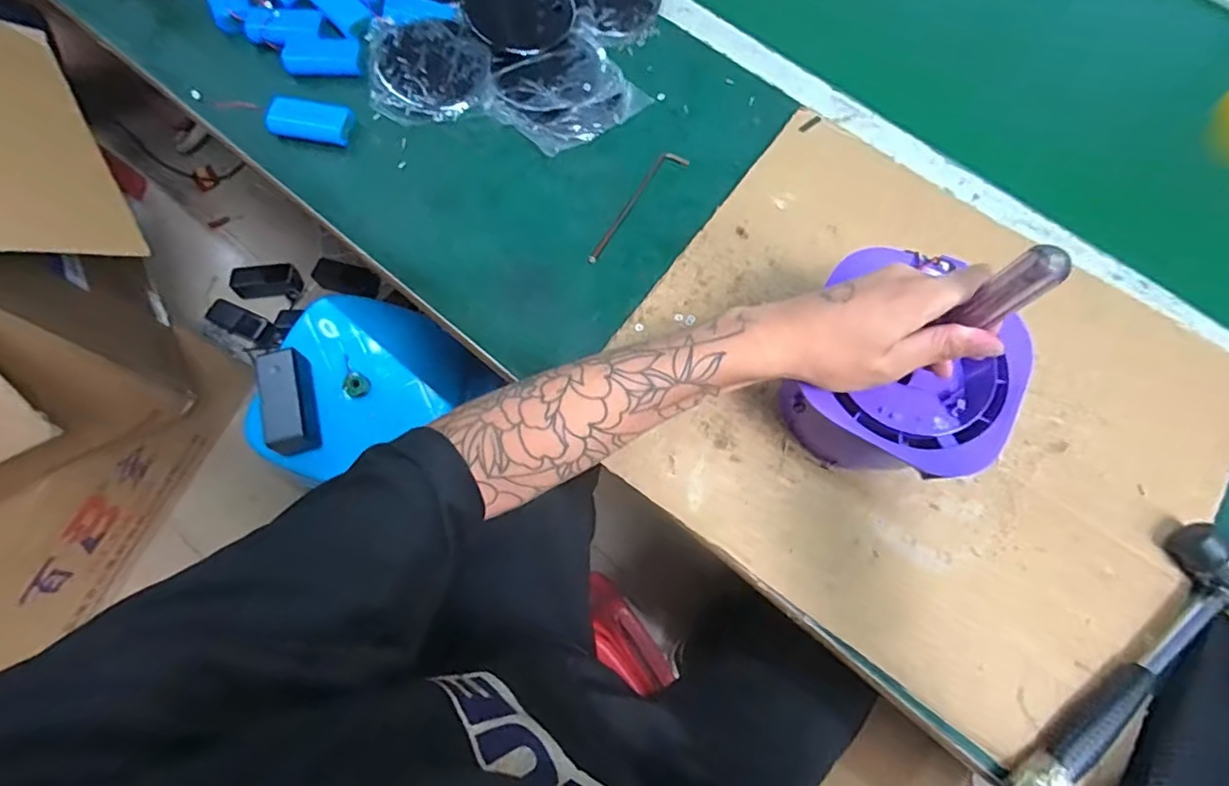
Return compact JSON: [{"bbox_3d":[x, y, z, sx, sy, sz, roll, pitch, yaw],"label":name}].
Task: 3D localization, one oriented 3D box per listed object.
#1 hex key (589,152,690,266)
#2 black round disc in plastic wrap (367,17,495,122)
[{"bbox_3d":[0.018,-0.169,0.510,0.025,0.004,0.141,34,74,10],"label":"hex key"},{"bbox_3d":[-0.178,-0.312,0.548,0.115,0.022,0.116,0,72,-1],"label":"black round disc in plastic wrap"}]

